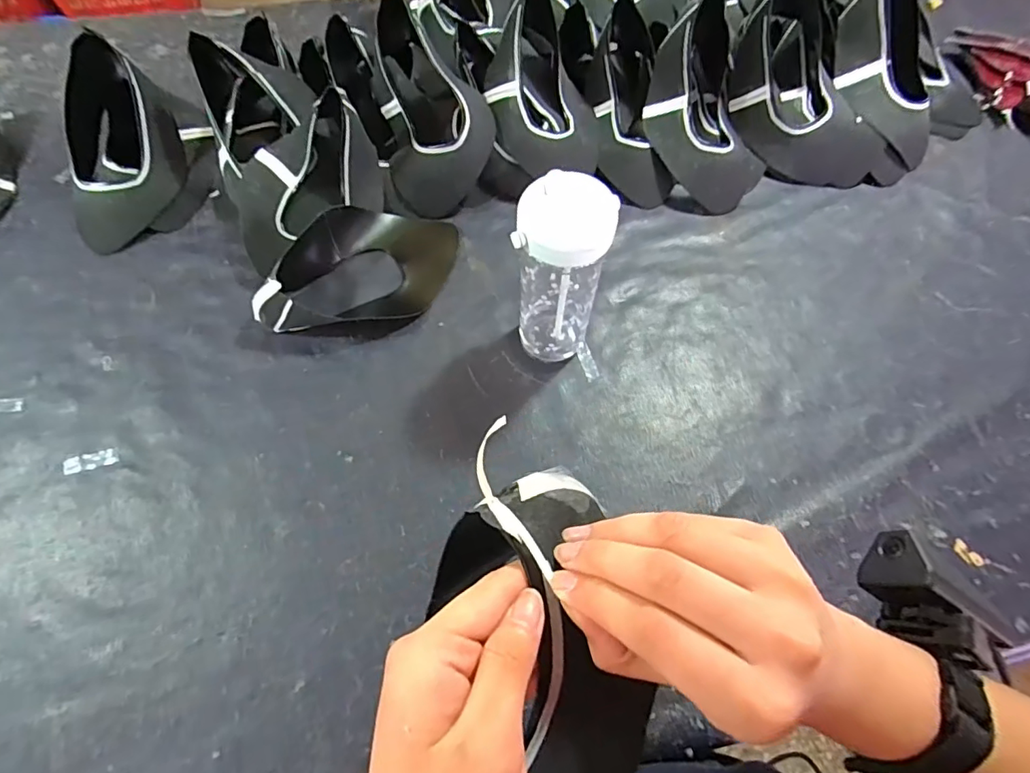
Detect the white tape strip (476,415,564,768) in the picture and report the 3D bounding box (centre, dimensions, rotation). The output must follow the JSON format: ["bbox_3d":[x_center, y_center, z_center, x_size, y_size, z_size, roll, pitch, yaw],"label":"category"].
[{"bbox_3d":[0.002,0.073,0.209,0.024,0.014,0.120,-14,72,-8],"label":"white tape strip"}]

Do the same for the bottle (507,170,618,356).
[{"bbox_3d":[0.045,-0.104,0.543,0.082,0.219,0.076,0,61,-1],"label":"bottle"}]

